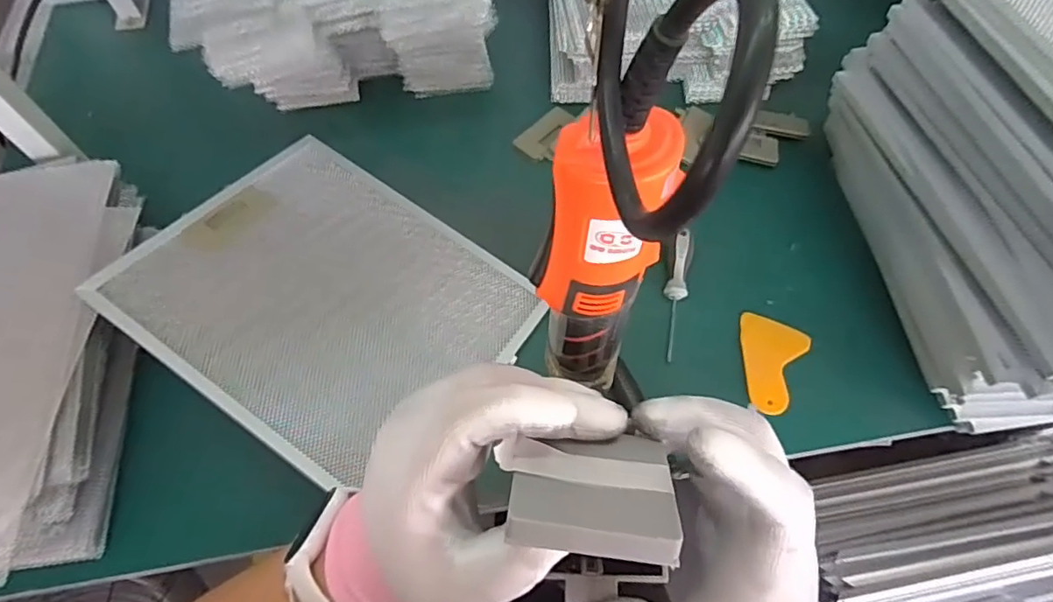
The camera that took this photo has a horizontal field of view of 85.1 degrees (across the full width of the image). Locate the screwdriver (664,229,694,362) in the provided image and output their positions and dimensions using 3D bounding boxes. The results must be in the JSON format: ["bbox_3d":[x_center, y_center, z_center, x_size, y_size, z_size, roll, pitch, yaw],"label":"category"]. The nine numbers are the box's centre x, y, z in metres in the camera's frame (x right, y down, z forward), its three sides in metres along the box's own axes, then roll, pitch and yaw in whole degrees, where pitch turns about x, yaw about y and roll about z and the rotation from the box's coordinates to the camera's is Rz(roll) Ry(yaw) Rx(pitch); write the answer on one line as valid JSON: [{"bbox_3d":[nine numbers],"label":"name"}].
[{"bbox_3d":[0.160,-0.010,0.604,0.025,0.028,0.143,9,63,5],"label":"screwdriver"}]

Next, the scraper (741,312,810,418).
[{"bbox_3d":[0.246,0.064,0.582,0.067,0.007,0.098,19,64,10],"label":"scraper"}]

